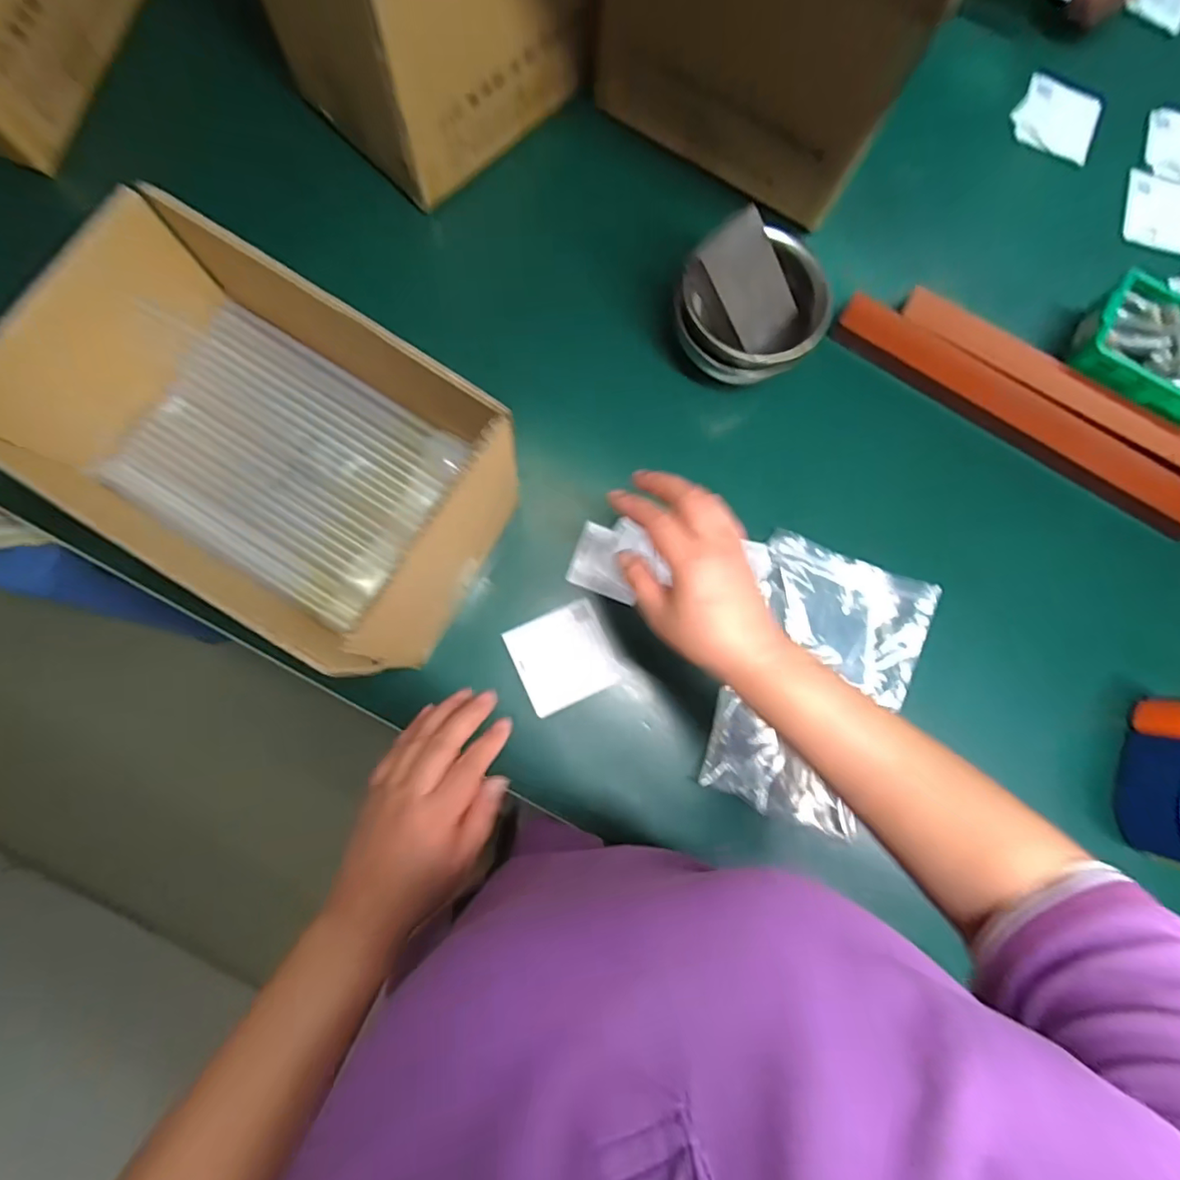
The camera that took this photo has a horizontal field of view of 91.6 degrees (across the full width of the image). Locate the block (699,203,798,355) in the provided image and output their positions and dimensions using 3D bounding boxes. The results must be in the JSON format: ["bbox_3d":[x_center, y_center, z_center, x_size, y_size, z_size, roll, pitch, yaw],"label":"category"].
[{"bbox_3d":[0.134,-0.264,0.495,0.071,0.020,0.100,-47,124,-8],"label":"block"}]

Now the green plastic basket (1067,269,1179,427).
[{"bbox_3d":[0.548,-0.226,0.563,0.149,0.058,0.101,32,81,0],"label":"green plastic basket"}]

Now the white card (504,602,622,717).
[{"bbox_3d":[-0.023,0.059,0.506,0.083,0.008,0.080,-24,85,-8],"label":"white card"}]

